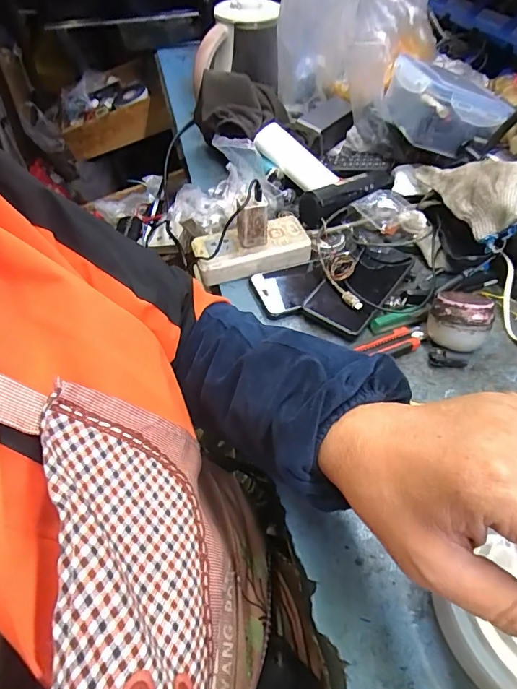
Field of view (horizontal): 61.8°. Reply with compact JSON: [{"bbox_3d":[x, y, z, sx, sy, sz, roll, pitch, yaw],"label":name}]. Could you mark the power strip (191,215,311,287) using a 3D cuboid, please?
[{"bbox_3d":[-0.010,-0.126,0.572,0.145,0.034,0.077,-13,51,-12],"label":"power strip"}]

